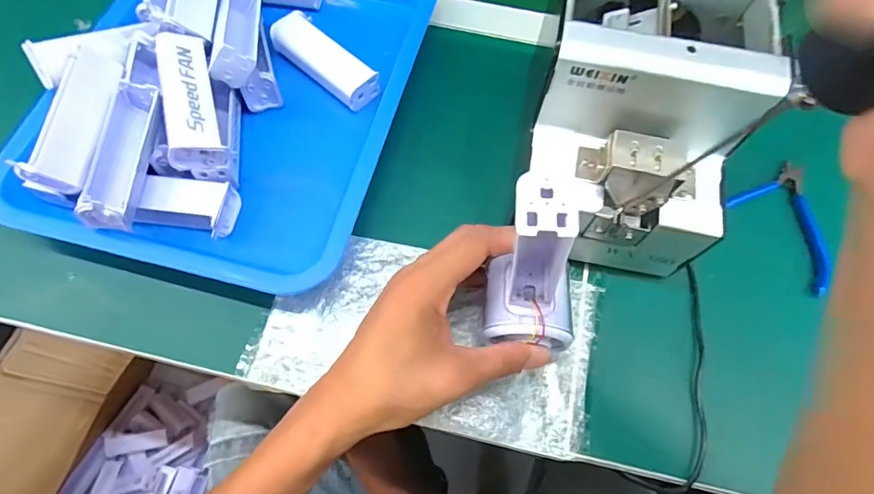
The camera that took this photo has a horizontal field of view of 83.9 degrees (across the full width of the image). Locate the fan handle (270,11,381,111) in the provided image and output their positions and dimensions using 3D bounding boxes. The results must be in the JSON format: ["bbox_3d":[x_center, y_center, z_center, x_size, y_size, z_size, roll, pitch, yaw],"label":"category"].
[{"bbox_3d":[-0.096,-0.158,0.412,0.103,0.019,0.035,41,71,15],"label":"fan handle"}]

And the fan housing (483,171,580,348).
[{"bbox_3d":[0.052,0.014,0.263,0.056,0.123,0.045,-6,61,2],"label":"fan housing"}]

